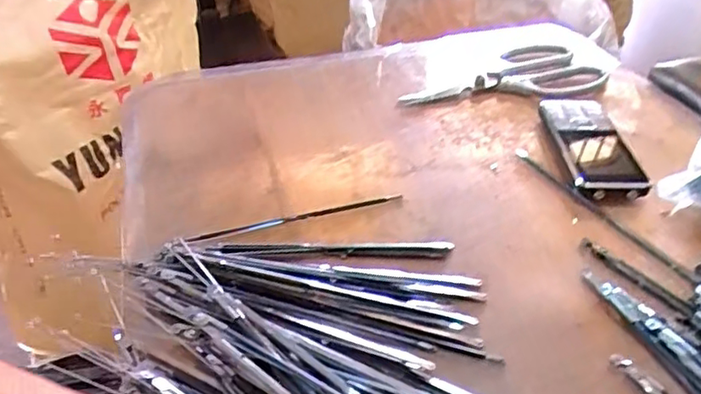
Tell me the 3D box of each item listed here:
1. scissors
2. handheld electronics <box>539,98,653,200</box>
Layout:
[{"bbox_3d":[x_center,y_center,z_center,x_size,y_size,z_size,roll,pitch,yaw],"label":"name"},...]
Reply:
[{"bbox_3d":[0.137,-0.120,0.580,0.198,0.009,0.080,-9,39,-10],"label":"scissors"},{"bbox_3d":[0.187,-0.039,0.468,0.058,0.022,0.114,0,38,2],"label":"handheld electronics"}]

